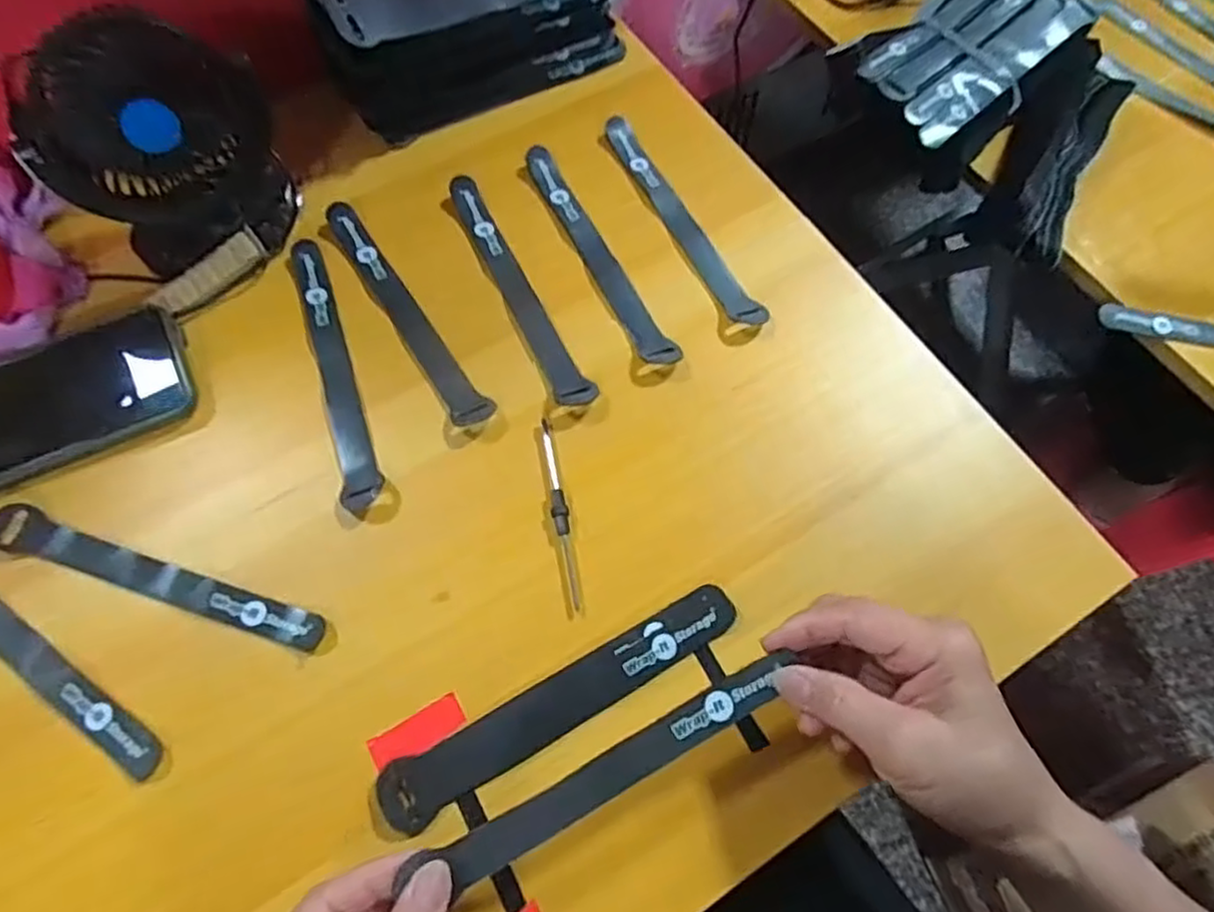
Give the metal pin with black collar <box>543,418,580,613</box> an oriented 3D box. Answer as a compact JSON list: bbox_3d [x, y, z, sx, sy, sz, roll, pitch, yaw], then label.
[{"bbox_3d":[-0.027,0.030,0.396,0.009,0.007,0.110,-8,67,-3],"label":"metal pin with black collar"}]

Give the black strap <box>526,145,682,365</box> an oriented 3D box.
[{"bbox_3d":[-0.008,-0.136,0.467,0.022,0.005,0.190,-26,70,-11],"label":"black strap"}]

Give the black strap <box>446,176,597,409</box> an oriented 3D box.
[{"bbox_3d":[-0.057,-0.110,0.455,0.024,0.005,0.189,-24,69,-10],"label":"black strap"}]

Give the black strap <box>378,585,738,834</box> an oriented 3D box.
[{"bbox_3d":[-0.021,0.125,0.363,0.197,0.004,0.031,-30,70,-12],"label":"black strap"}]

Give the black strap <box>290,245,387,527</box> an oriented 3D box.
[{"bbox_3d":[-0.167,-0.055,0.433,0.023,0.012,0.195,-16,69,-10],"label":"black strap"}]

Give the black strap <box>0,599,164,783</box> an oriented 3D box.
[{"bbox_3d":[-0.305,0.100,0.367,0.197,0.006,0.022,32,61,12],"label":"black strap"}]

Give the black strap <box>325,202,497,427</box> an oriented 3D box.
[{"bbox_3d":[-0.132,-0.093,0.449,0.023,0.006,0.191,-33,71,-13],"label":"black strap"}]

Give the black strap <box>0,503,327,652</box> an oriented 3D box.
[{"bbox_3d":[-0.245,0.067,0.381,0.195,0.008,0.024,18,68,8],"label":"black strap"}]

